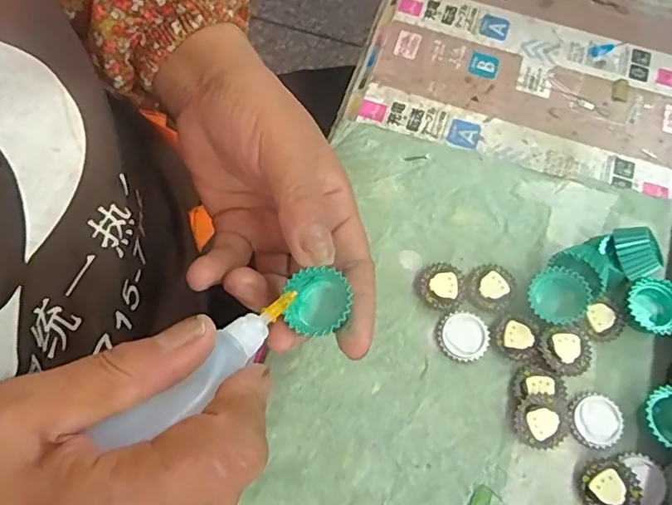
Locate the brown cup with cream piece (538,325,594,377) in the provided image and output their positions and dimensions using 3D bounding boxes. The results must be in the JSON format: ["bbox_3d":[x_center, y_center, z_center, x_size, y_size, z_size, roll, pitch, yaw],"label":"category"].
[{"bbox_3d":[0.126,0.054,0.303,0.025,0.011,0.028,-31,72,-12],"label":"brown cup with cream piece"}]

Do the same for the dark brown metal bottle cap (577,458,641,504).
[{"bbox_3d":[0.138,0.120,0.280,0.027,0.005,0.028,36,84,25],"label":"dark brown metal bottle cap"}]

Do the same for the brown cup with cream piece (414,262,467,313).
[{"bbox_3d":[0.061,0.020,0.320,0.028,0.006,0.027,0,68,-1],"label":"brown cup with cream piece"}]

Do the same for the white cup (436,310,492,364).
[{"bbox_3d":[0.072,0.047,0.310,0.029,0.004,0.028,-26,71,-11],"label":"white cup"}]

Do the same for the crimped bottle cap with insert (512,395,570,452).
[{"bbox_3d":[0.108,0.091,0.292,0.028,0.006,0.028,0,88,8],"label":"crimped bottle cap with insert"}]

